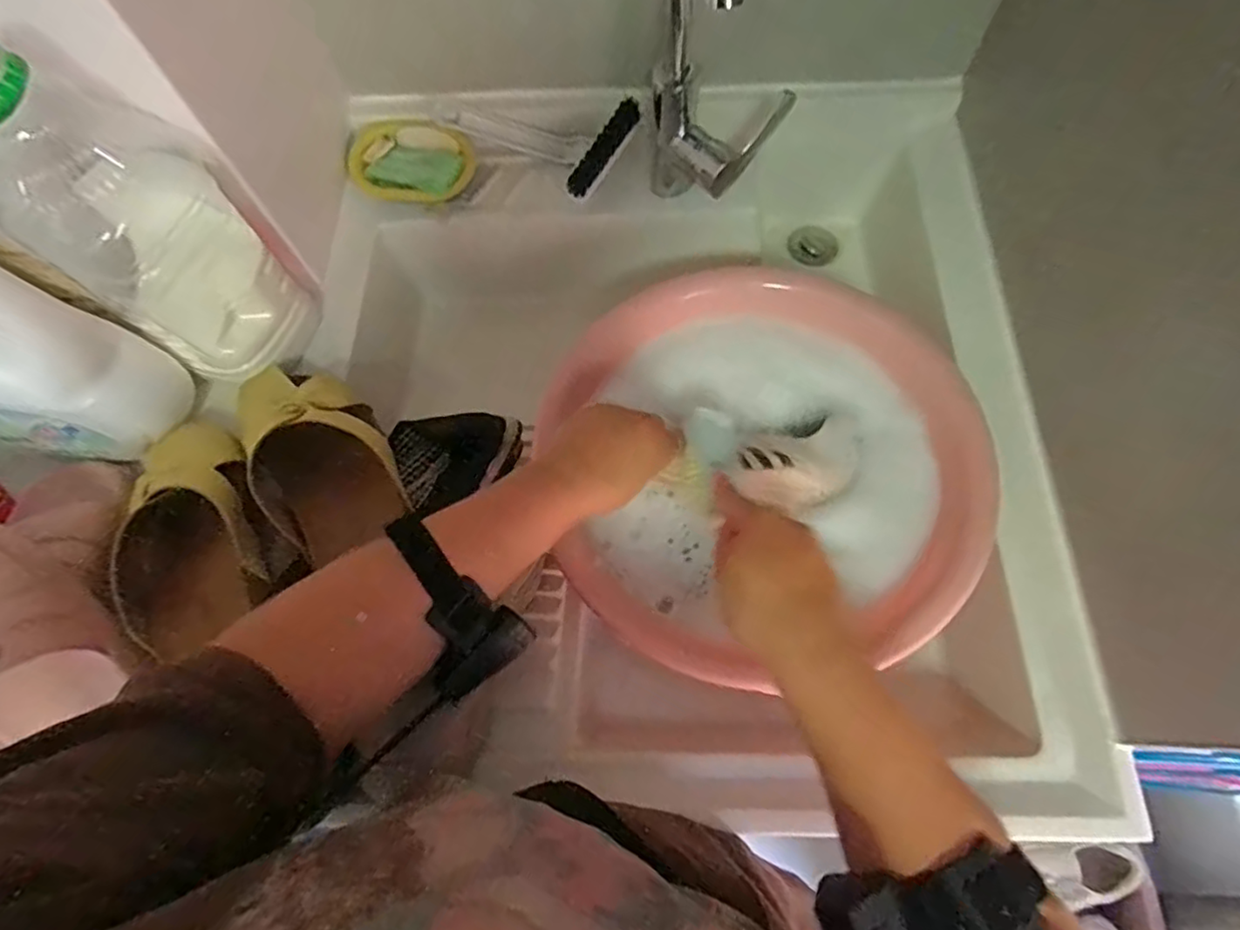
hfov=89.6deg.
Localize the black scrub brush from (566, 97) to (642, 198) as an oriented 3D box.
[{"bbox_3d":[-0.017,-0.324,0.641,0.022,0.017,0.108,40,98,17],"label":"black scrub brush"}]

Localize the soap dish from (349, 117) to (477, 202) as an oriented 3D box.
[{"bbox_3d":[-0.217,-0.317,0.650,0.124,0.023,0.089,-13,78,-3],"label":"soap dish"}]

